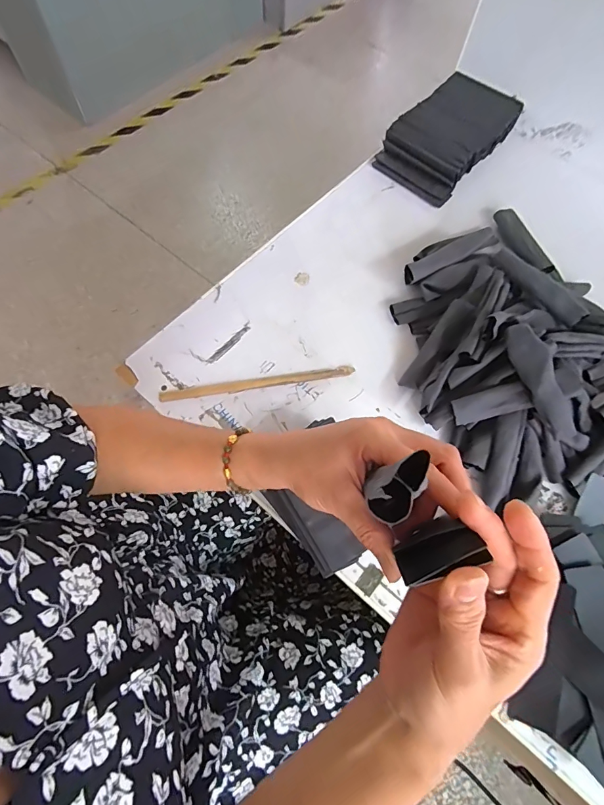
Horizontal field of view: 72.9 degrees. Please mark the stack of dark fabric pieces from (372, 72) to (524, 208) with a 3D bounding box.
[{"bbox_3d":[0.270,-0.497,0.757,0.155,0.061,0.269,38,70,13],"label":"stack of dark fabric pieces"}]

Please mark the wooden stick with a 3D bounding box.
[{"bbox_3d":[-0.060,-0.027,0.570,0.266,0.007,0.017,-8,67,-7],"label":"wooden stick"}]

